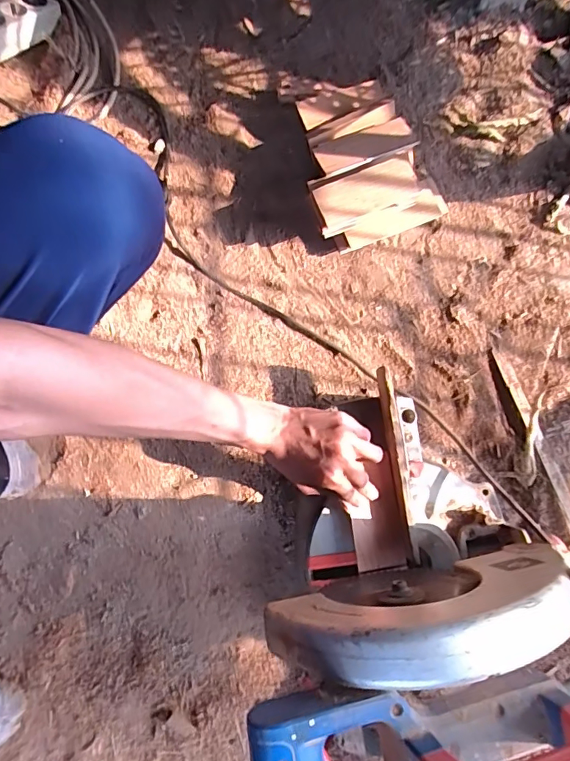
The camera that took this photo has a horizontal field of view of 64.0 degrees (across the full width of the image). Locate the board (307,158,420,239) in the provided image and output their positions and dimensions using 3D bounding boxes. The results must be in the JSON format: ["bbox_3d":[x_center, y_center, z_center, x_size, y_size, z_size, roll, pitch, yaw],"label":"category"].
[{"bbox_3d":[0.100,-0.232,0.568,0.125,0.020,0.062,-15,78,-6],"label":"board"}]

